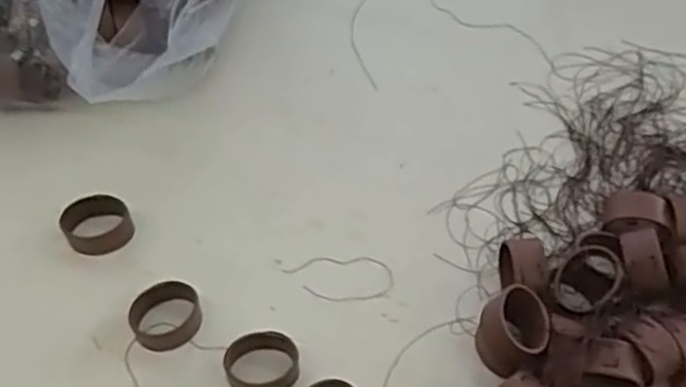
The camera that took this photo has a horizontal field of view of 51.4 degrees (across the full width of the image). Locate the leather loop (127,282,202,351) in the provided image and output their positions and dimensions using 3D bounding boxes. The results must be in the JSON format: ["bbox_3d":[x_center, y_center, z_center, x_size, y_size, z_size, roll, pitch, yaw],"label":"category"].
[{"bbox_3d":[-0.089,0.062,0.361,0.035,0.015,0.030,-25,62,-16],"label":"leather loop"}]

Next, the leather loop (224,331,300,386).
[{"bbox_3d":[-0.039,0.083,0.347,0.036,0.016,0.028,-1,58,-2],"label":"leather loop"}]

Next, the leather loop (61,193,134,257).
[{"bbox_3d":[-0.135,0.017,0.394,0.035,0.018,0.029,-31,64,-19],"label":"leather loop"}]

